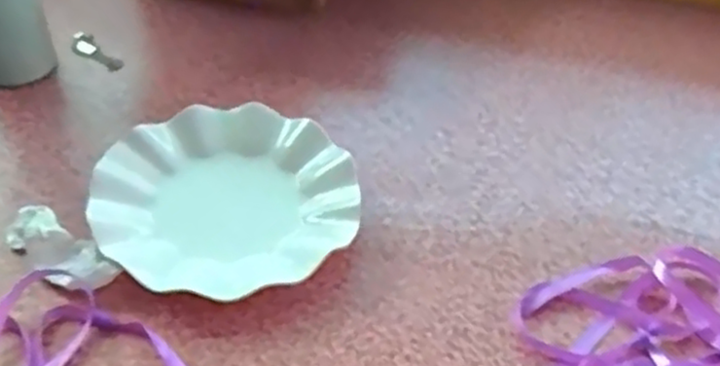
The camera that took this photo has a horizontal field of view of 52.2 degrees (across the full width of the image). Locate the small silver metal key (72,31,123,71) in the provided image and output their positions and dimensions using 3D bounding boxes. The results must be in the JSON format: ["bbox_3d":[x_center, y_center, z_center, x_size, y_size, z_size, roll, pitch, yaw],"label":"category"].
[{"bbox_3d":[-0.242,-0.119,0.671,0.054,0.007,0.030,38,52,5],"label":"small silver metal key"}]

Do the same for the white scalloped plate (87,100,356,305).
[{"bbox_3d":[-0.096,0.011,0.527,0.176,0.030,0.175,2,45,-2],"label":"white scalloped plate"}]

